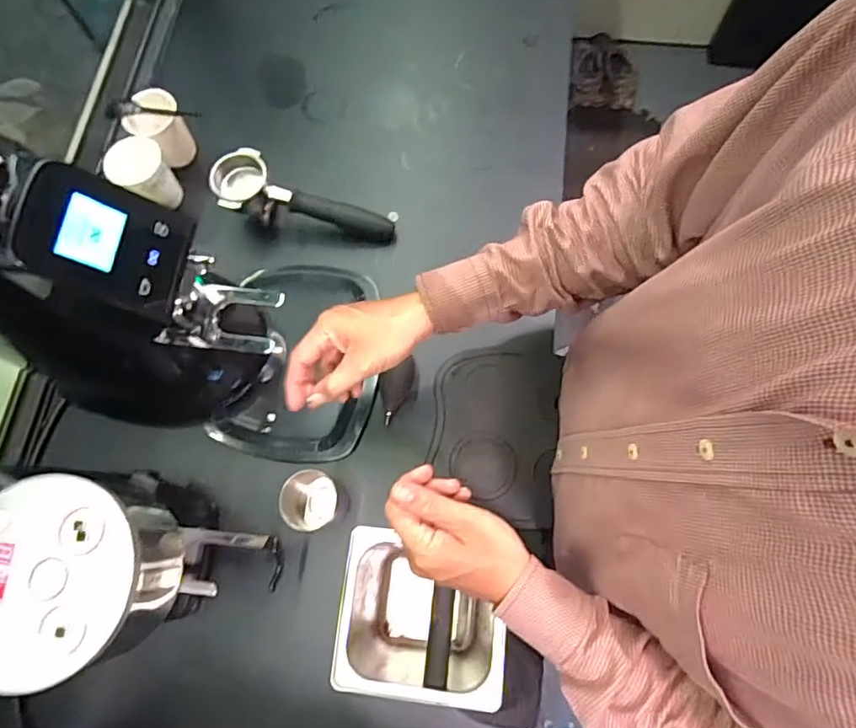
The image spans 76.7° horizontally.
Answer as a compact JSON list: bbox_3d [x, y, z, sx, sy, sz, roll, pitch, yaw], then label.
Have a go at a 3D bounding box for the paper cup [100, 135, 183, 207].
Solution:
[{"bbox_3d":[-0.356,-0.235,0.691,0.067,0.077,0.066,0,72,1],"label":"paper cup"}]

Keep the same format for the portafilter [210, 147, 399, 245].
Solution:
[{"bbox_3d":[-0.154,-0.197,0.694,0.228,0.067,0.079,15,73,-11],"label":"portafilter"}]

